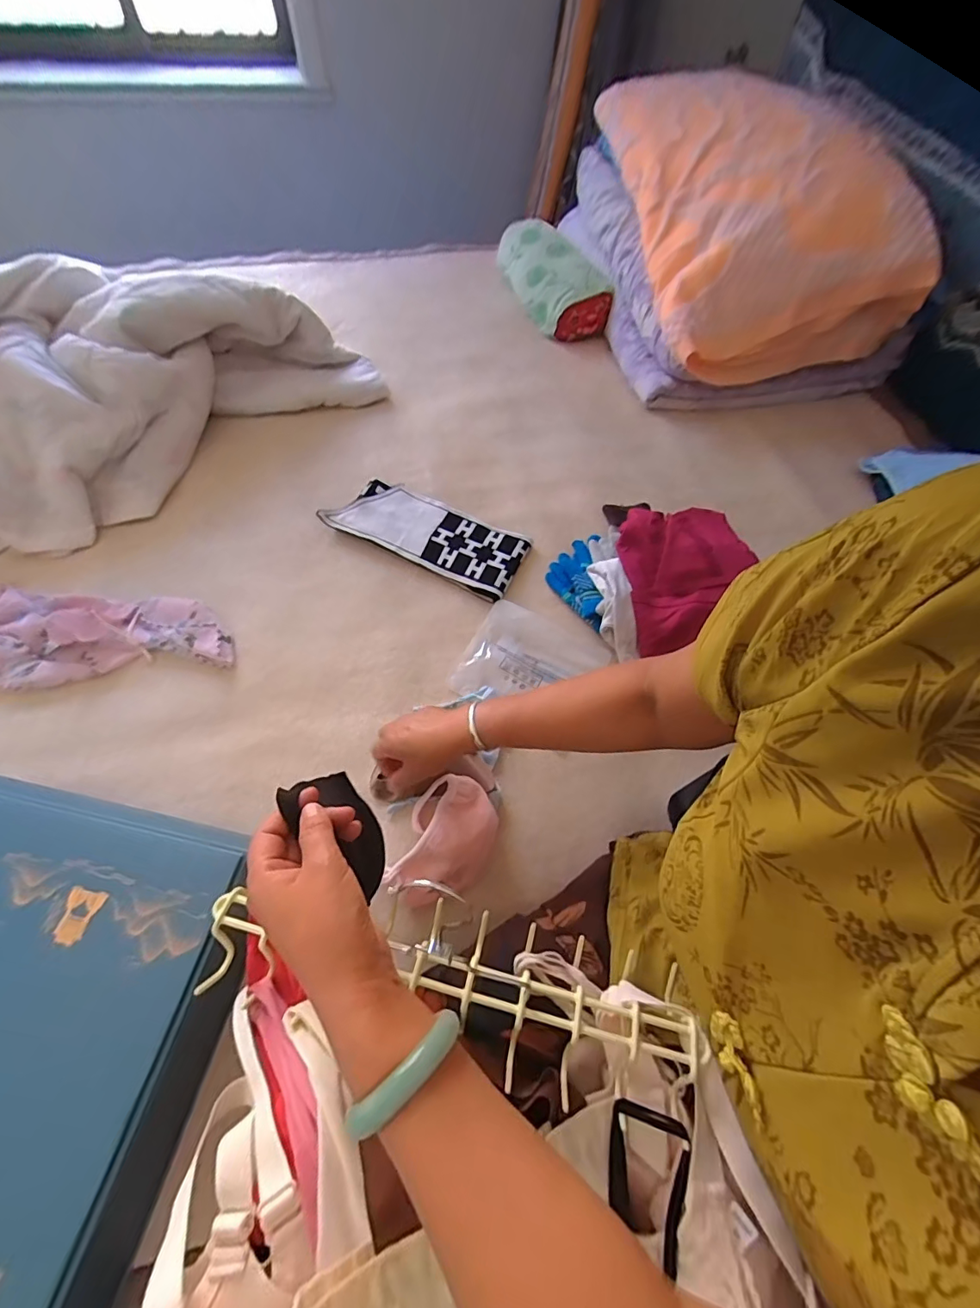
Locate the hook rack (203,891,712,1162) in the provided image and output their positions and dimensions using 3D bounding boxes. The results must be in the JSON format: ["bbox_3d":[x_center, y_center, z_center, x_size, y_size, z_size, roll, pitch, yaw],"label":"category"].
[{"bbox_3d":[-0.032,0.237,0.358,0.350,0.055,0.094,11,62,6],"label":"hook rack"}]

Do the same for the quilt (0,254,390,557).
[{"bbox_3d":[-0.580,-0.386,0.722,0.804,0.184,0.288,-39,72,-21],"label":"quilt"}]

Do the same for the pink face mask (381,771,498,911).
[{"bbox_3d":[-0.039,0.196,0.523,0.095,0.079,0.135,21,63,7],"label":"pink face mask"}]

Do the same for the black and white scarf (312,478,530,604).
[{"bbox_3d":[-0.092,-0.185,0.748,0.291,0.017,0.123,25,64,9],"label":"black and white scarf"}]

